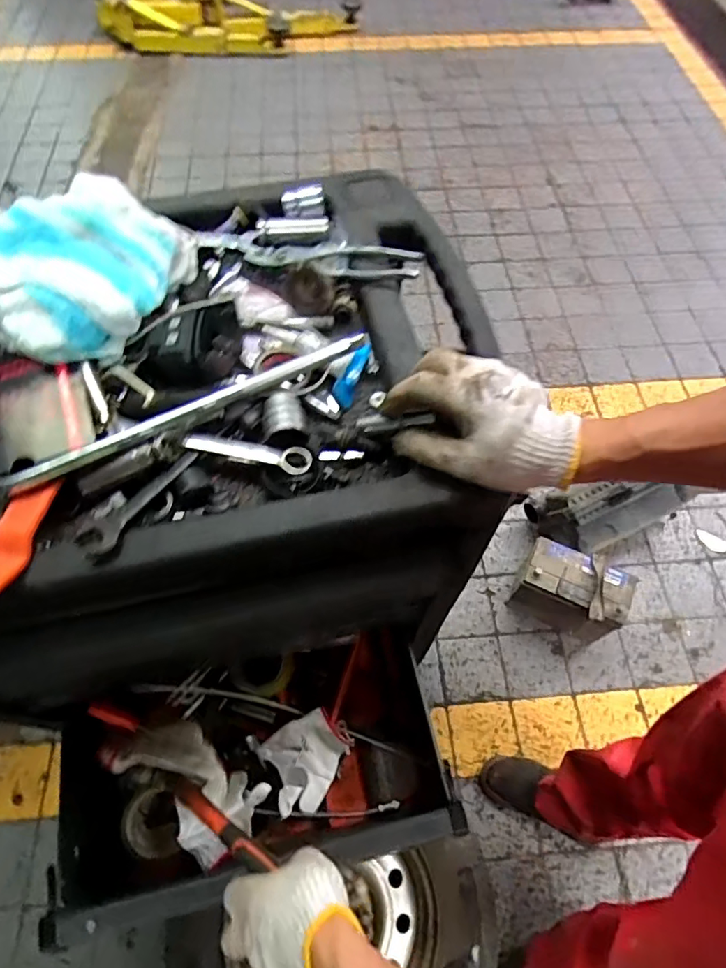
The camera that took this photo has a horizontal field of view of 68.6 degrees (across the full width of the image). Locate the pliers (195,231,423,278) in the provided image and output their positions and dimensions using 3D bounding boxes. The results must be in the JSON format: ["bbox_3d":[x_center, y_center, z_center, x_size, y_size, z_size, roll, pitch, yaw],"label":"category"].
[{"bbox_3d":[-0.062,-0.260,0.593,0.254,0.023,0.045,14,74,15],"label":"pliers"}]

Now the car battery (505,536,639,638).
[{"bbox_3d":[0.503,0.265,1.299,0.246,0.224,0.160,24,64,13],"label":"car battery"}]

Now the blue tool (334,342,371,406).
[{"bbox_3d":[-0.010,-0.110,0.525,0.020,0.019,0.070,18,63,10],"label":"blue tool"}]

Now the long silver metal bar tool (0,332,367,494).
[{"bbox_3d":[-0.151,-0.061,0.481,0.341,0.024,0.022,-25,64,-13],"label":"long silver metal bar tool"}]

